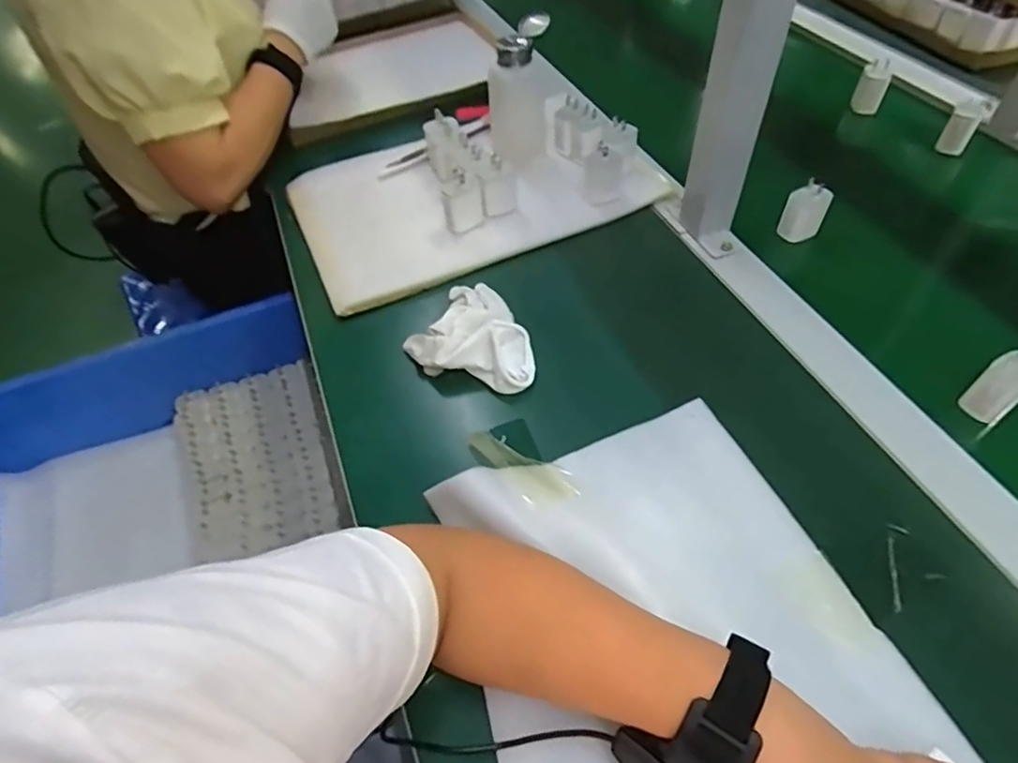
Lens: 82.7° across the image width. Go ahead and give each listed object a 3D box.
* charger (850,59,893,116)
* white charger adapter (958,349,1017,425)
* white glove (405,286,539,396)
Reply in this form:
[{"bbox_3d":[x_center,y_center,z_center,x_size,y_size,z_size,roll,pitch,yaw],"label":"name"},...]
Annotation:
[{"bbox_3d":[0.485,-0.393,0.771,0.035,0.058,0.029,20,55,21],"label":"charger"},{"bbox_3d":[0.397,0.003,0.465,0.034,0.059,0.031,-32,55,-19],"label":"white charger adapter"},{"bbox_3d":[-0.026,-0.050,0.540,0.118,0.039,0.110,-3,51,4],"label":"white glove"}]

